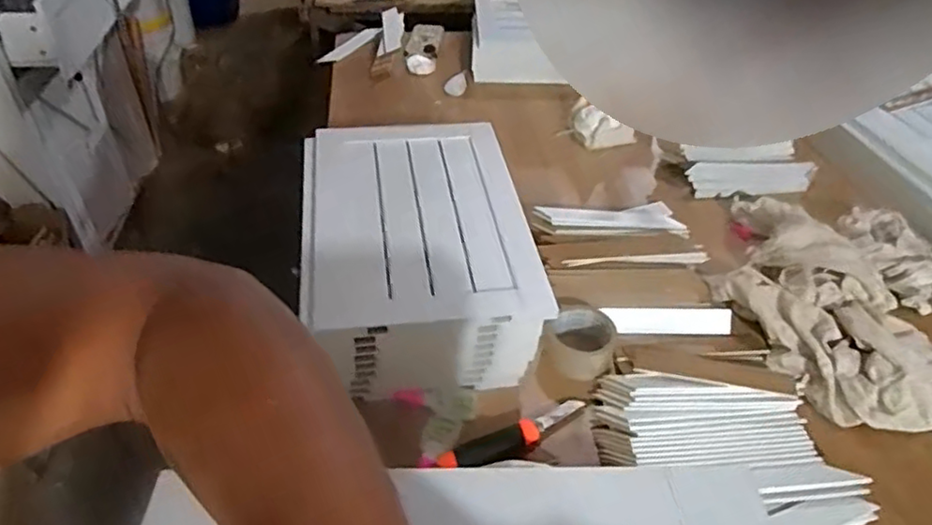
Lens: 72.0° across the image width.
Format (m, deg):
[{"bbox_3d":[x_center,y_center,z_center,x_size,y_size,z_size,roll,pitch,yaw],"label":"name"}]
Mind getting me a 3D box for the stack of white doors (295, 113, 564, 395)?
[{"bbox_3d":[-0.072,-0.028,0.906,0.291,0.144,0.428,-6,43,-9],"label":"stack of white doors"}]

